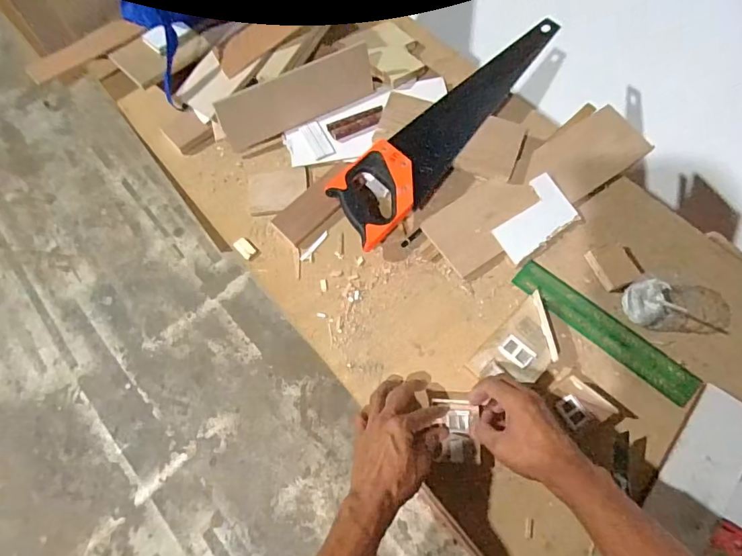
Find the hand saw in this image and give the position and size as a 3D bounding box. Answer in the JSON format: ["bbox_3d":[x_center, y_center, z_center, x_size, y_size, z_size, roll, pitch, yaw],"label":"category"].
[{"bbox_3d":[0.123,-0.249,0.736,0.116,0.047,0.502,38,73,16],"label":"hand saw"}]

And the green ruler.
[{"bbox_3d":[0.315,0.067,0.629,0.257,0.010,0.048,40,73,17],"label":"green ruler"}]

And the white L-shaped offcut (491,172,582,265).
[{"bbox_3d":[0.239,-0.089,0.683,0.136,0.013,0.086,-35,71,-12],"label":"white L-shaped offcut"}]

